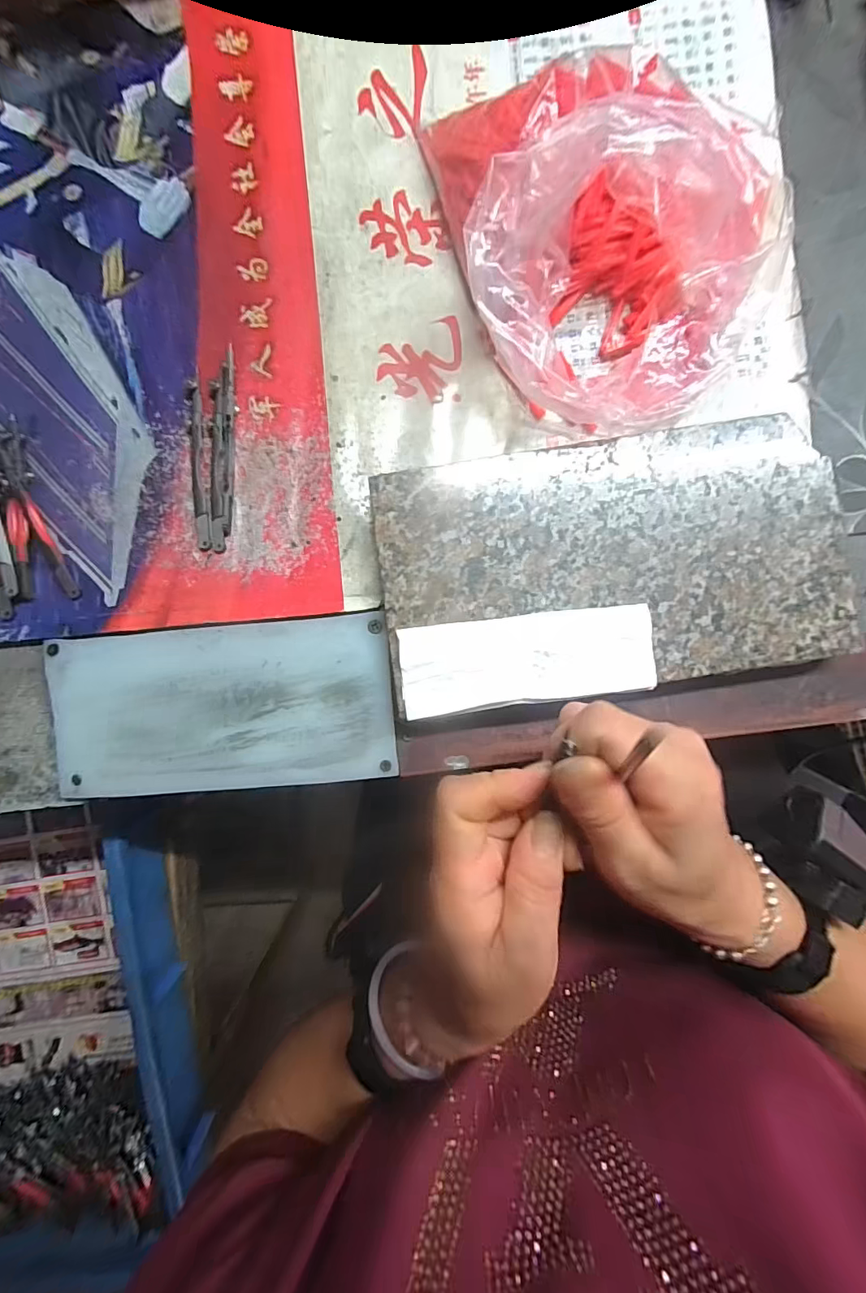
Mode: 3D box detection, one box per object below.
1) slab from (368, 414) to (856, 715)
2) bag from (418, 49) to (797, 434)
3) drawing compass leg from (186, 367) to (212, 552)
[{"bbox_3d":[0.092,-0.044,0.260,0.237,0.026,0.126,-8,89,1],"label":"slab"},{"bbox_3d":[0.088,-0.211,0.245,0.161,0.064,0.179,-8,89,1],"label":"bag"},{"bbox_3d":[-0.139,-0.109,0.279,0.010,0.004,0.102,-5,89,1],"label":"drawing compass leg"}]

